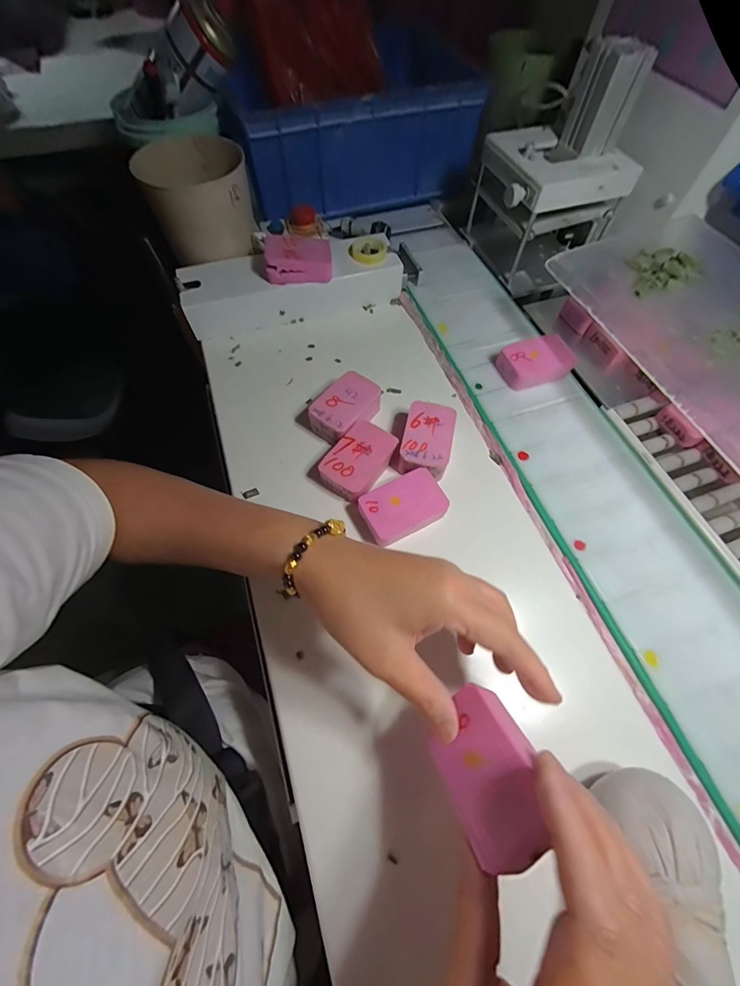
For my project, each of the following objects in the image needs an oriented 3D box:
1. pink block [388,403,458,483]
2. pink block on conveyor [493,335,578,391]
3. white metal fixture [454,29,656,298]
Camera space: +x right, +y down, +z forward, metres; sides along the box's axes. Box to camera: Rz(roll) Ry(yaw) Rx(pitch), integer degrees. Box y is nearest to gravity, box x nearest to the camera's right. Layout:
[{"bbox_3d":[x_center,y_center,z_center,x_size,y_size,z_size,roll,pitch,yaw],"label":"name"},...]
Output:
[{"bbox_3d":[0.052,-0.048,0.353,0.050,0.031,0.069,14,66,8],"label":"pink block"},{"bbox_3d":[0.178,-0.141,0.393,0.068,0.030,0.042,-14,65,-5],"label":"pink block on conveyor"},{"bbox_3d":[0.204,-0.378,0.425,0.146,0.171,0.132,-22,65,-11],"label":"white metal fixture"}]

